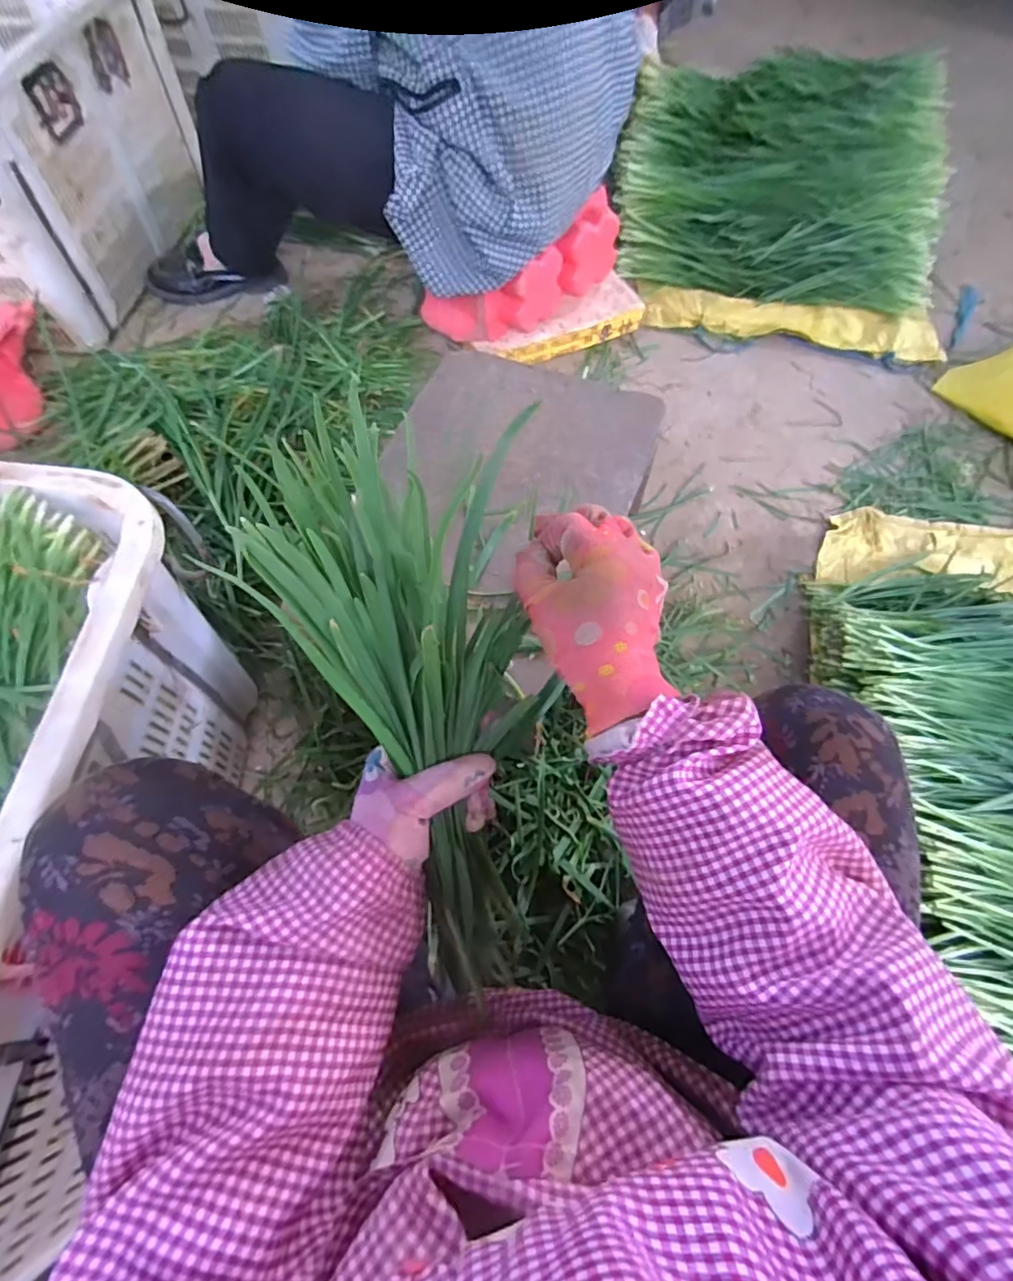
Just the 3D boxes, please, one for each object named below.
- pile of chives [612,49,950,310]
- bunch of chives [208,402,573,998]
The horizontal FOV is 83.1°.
[{"bbox_3d":[0.540,-0.950,1.135,0.610,0.204,0.598,13,64,4],"label":"pile of chives"},{"bbox_3d":[-0.031,0.063,0.359,0.140,0.330,0.095,-15,24,-9],"label":"bunch of chives"}]

